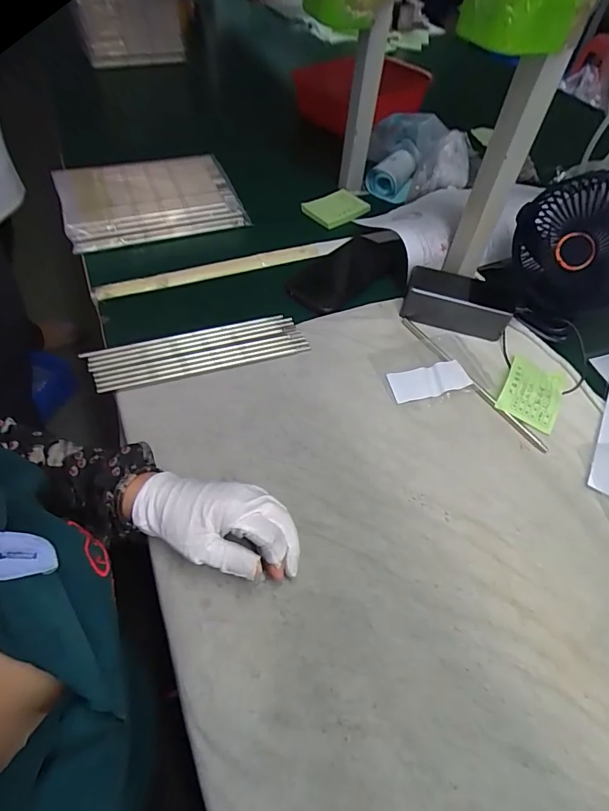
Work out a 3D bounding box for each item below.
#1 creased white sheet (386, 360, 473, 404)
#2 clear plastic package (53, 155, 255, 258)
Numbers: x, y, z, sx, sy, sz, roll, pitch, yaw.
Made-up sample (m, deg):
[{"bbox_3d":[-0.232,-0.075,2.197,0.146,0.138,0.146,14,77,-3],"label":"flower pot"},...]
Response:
[{"bbox_3d":[0.143,-0.028,0.497,0.093,0.004,0.041,-13,56,-11],"label":"creased white sheet"},{"bbox_3d":[-0.242,-0.328,0.675,0.254,0.034,0.200,-17,56,-17],"label":"clear plastic package"}]

